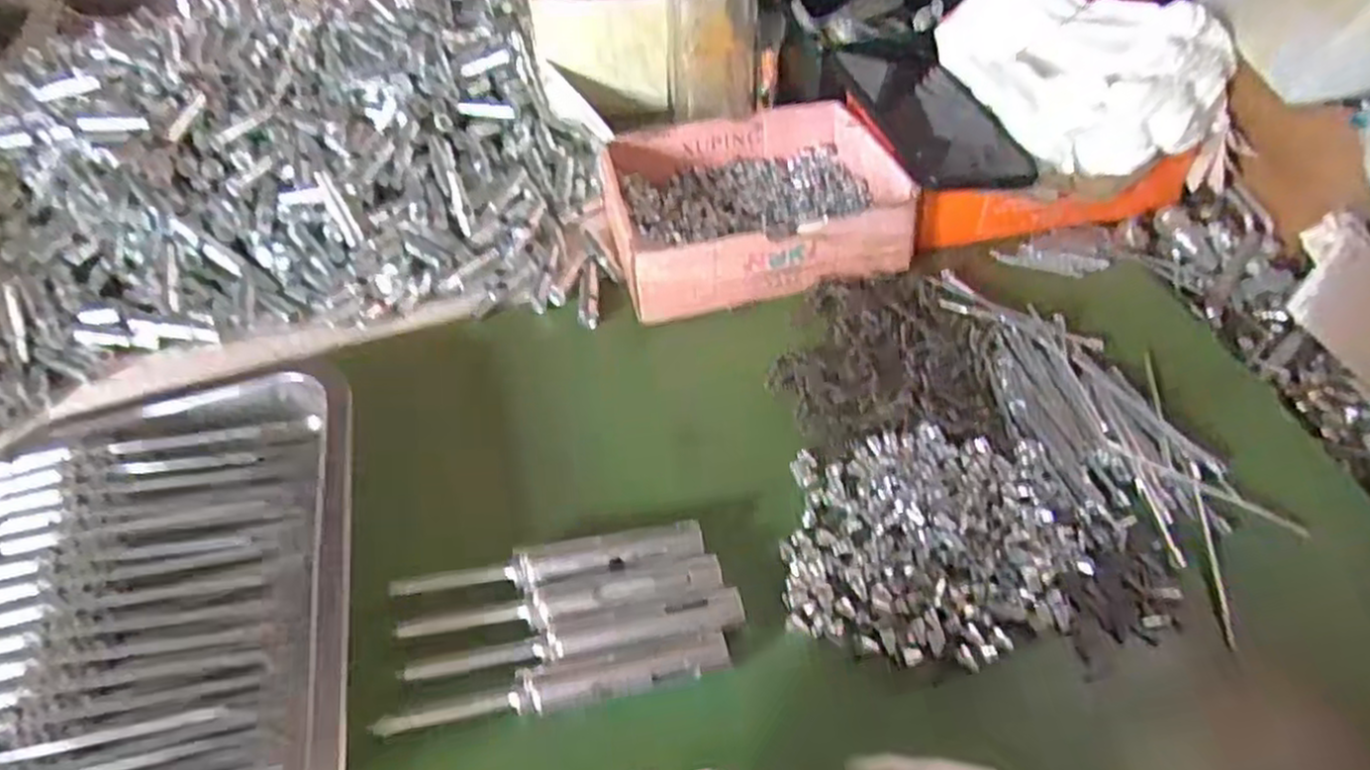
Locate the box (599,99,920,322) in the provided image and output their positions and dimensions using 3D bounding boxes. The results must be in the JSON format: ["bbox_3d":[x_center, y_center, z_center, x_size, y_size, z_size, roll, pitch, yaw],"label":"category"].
[{"bbox_3d":[0.040,-0.123,0.505,0.175,0.048,0.151,-11,49,-7],"label":"box"}]

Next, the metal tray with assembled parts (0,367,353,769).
[{"bbox_3d":[-0.233,0.105,0.340,0.176,0.046,0.246,-12,49,-8],"label":"metal tray with assembled parts"}]

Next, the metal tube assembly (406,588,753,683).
[{"bbox_3d":[-0.044,0.109,0.332,0.140,0.009,0.016,-10,49,-7],"label":"metal tube assembly"}]

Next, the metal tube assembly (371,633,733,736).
[{"bbox_3d":[-0.051,0.124,0.321,0.139,0.011,0.017,-10,49,-6],"label":"metal tube assembly"}]

